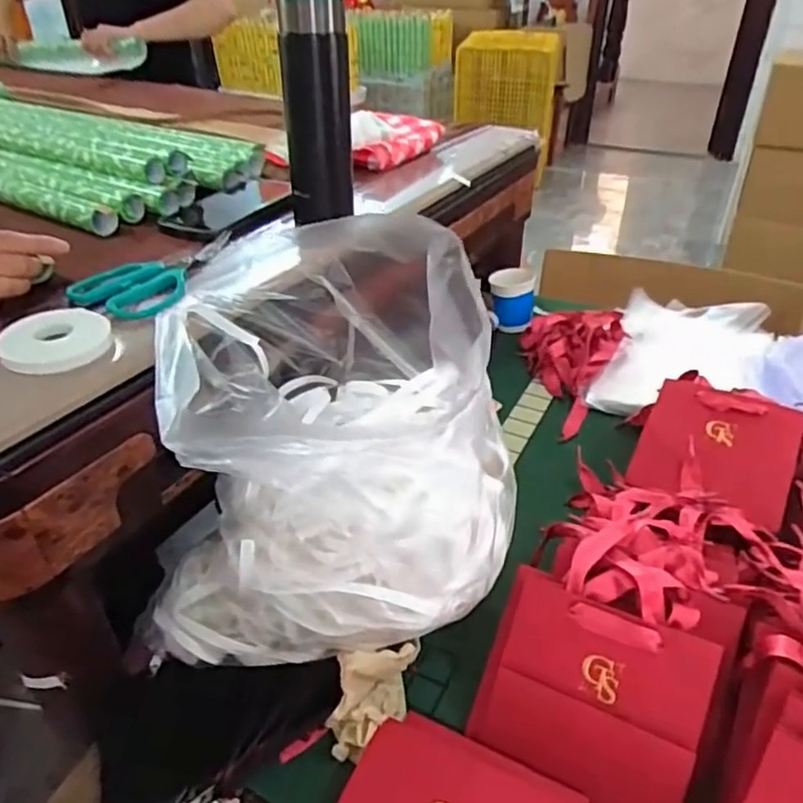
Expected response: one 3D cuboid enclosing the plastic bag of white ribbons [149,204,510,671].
[{"bbox_3d":[-0.049,0.023,0.520,0.276,0.265,0.254,2,35,3],"label":"plastic bag of white ribbons"}]

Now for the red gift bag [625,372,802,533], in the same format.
[{"bbox_3d":[0.328,0.047,0.667,0.141,0.055,0.153,19,64,23],"label":"red gift bag"}]

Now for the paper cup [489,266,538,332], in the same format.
[{"bbox_3d":[0.167,-0.152,0.973,0.069,0.080,0.064,7,36,10],"label":"paper cup"}]

